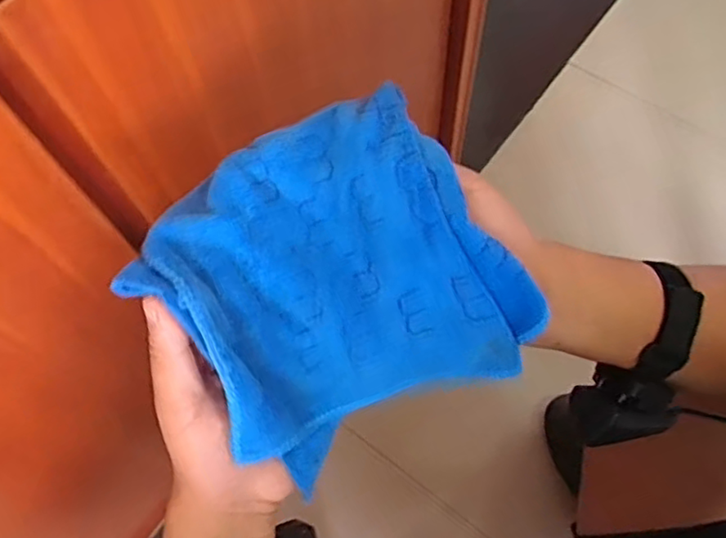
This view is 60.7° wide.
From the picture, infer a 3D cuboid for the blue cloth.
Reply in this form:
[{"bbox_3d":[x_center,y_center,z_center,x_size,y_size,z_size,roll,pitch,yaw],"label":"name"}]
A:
[{"bbox_3d":[-0.015,0.008,0.322,0.166,0.070,0.176,-32,89,7],"label":"blue cloth"}]

